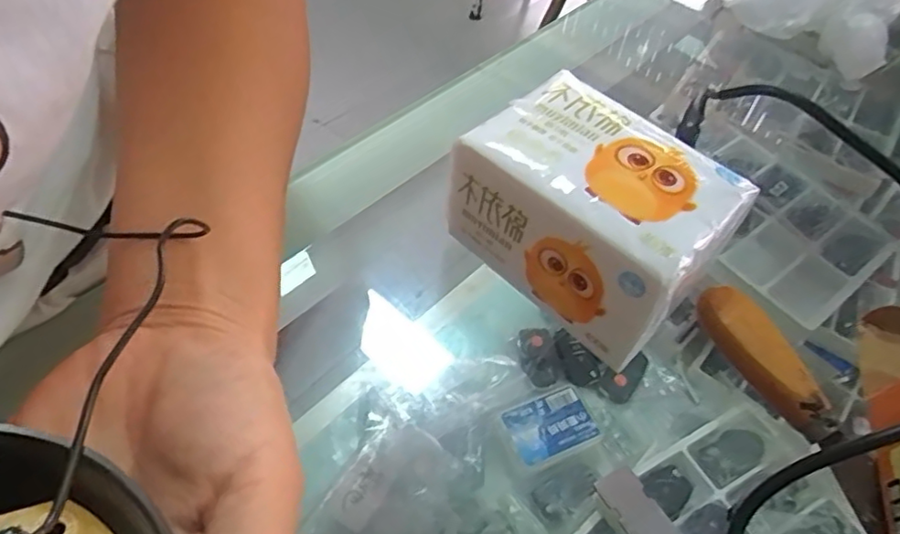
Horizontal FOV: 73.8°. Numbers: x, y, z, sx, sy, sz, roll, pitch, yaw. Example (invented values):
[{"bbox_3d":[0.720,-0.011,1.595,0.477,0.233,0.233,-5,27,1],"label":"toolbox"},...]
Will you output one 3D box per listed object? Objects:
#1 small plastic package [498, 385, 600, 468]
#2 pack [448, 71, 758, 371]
[{"bbox_3d":[0.095,0.150,0.568,0.082,0.011,0.058,-16,56,-18],"label":"small plastic package"},{"bbox_3d":[0.069,-0.028,0.292,0.116,0.067,0.084,39,59,21],"label":"pack"}]

